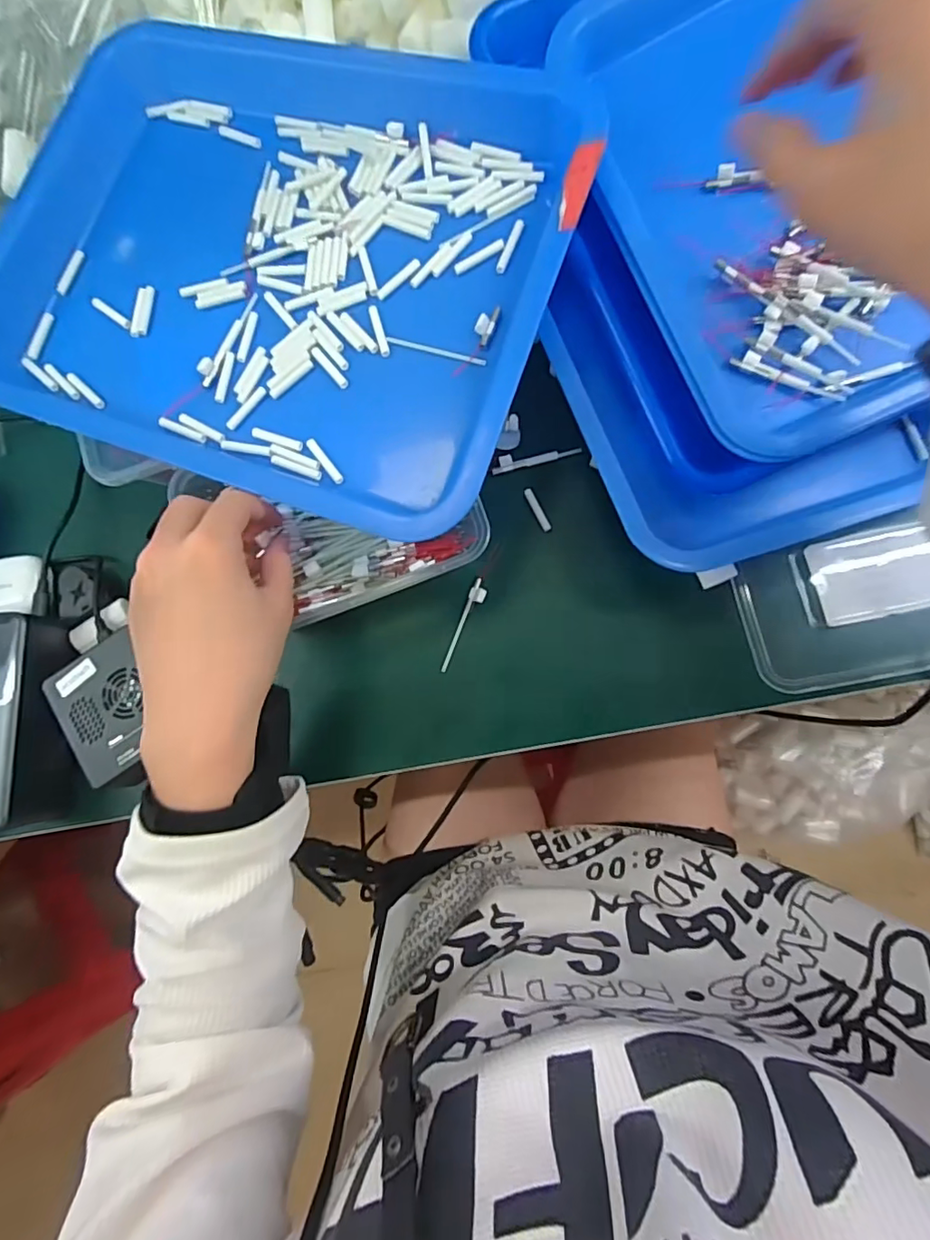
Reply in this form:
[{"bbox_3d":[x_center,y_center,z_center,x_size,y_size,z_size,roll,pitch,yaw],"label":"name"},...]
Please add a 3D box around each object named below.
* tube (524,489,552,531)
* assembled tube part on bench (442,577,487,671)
[{"bbox_3d":[0.048,-0.072,0.362,0.006,0.004,0.031,-26,80,2],"label":"tube"},{"bbox_3d":[-0.001,0.003,0.356,0.011,0.004,0.063,25,85,9],"label":"assembled tube part on bench"}]

